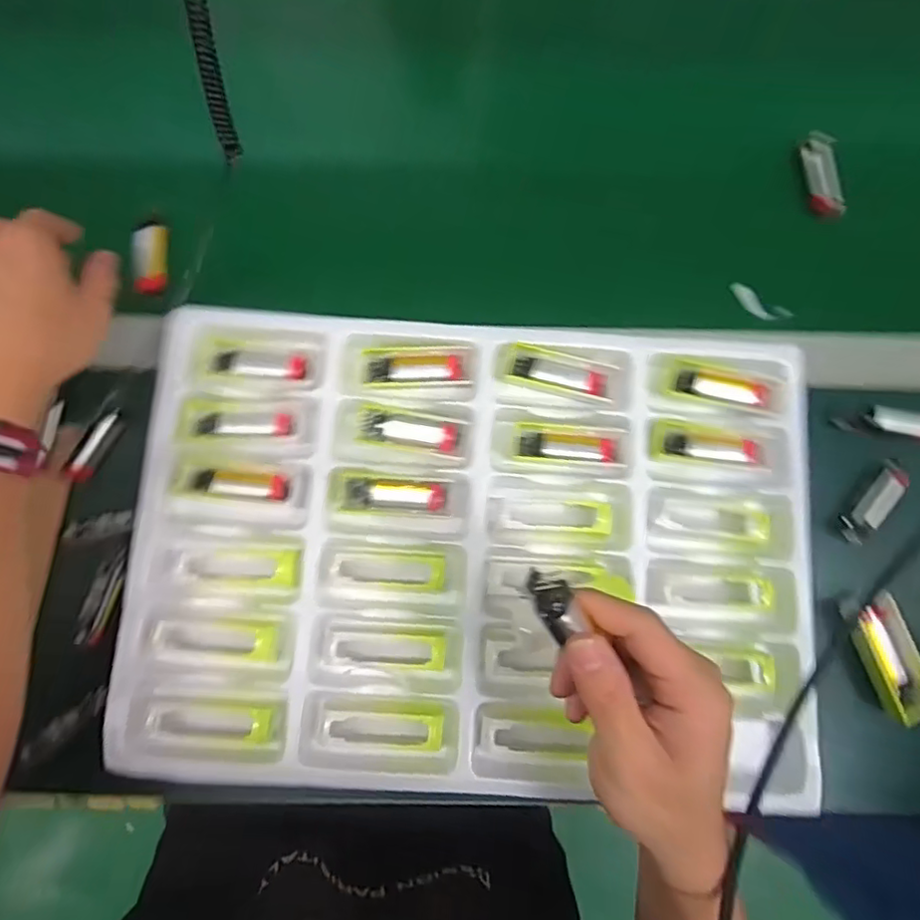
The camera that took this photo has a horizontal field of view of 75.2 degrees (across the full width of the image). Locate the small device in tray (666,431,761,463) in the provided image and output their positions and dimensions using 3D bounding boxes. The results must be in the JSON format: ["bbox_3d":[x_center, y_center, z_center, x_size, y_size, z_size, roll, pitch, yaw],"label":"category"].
[{"bbox_3d":[0.180,-0.009,0.427,0.062,0.009,0.018,8,80,0],"label":"small device in tray"}]

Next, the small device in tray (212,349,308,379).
[{"bbox_3d":[-0.144,-0.070,0.432,0.065,0.007,0.017,5,80,0],"label":"small device in tray"}]

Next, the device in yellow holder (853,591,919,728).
[{"bbox_3d":[0.294,0.135,0.404,0.030,0.020,0.084,-15,81,-4],"label":"device in yellow holder"}]

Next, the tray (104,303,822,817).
[{"bbox_3d":[0.010,0.059,0.414,0.452,0.031,0.314,4,80,0],"label":"tray"}]

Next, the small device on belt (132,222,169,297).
[{"bbox_3d":[-0.239,-0.155,0.462,0.020,0.017,0.054,7,97,0],"label":"small device on belt"}]

